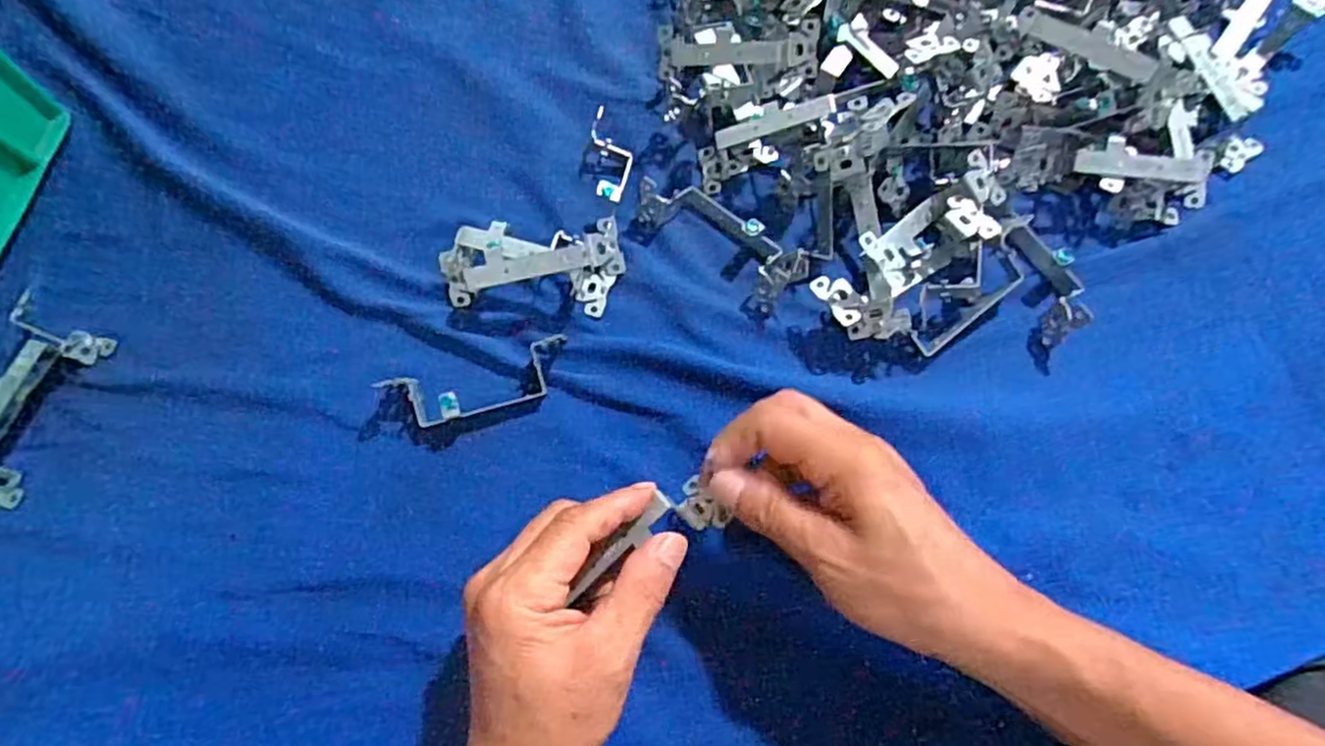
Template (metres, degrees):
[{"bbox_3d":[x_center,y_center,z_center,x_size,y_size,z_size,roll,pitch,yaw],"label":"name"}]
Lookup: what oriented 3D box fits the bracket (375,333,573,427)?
[{"bbox_3d":[-0.104,0.006,0.398,0.104,0.022,0.037,-14,69,-4],"label":"bracket"}]

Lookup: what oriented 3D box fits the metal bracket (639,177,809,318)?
[{"bbox_3d":[0.036,-0.081,0.421,0.039,0.026,0.104,-42,73,-13],"label":"metal bracket"}]

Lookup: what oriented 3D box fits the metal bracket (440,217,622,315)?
[{"bbox_3d":[-0.078,-0.063,0.415,0.106,0.033,0.051,-5,69,0],"label":"metal bracket"}]

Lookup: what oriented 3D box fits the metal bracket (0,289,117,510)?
[{"bbox_3d":[-0.378,0.012,0.406,0.071,0.029,0.105,21,71,9],"label":"metal bracket"}]

